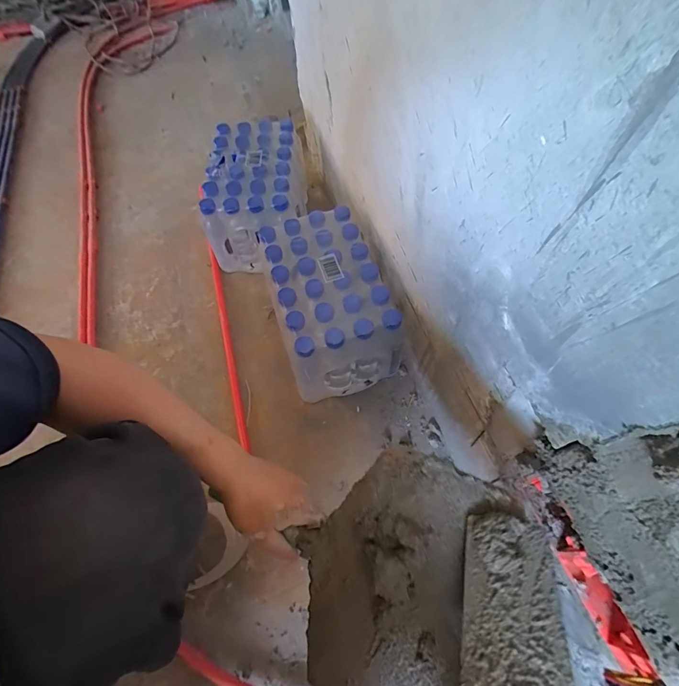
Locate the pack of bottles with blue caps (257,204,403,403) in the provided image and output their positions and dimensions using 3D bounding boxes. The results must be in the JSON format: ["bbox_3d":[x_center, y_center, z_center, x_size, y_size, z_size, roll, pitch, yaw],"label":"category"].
[{"bbox_3d":[-0.018,-0.076,0.748,0.201,0.184,0.308,-16,61,-5],"label":"pack of bottles with blue caps"}]

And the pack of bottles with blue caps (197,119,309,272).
[{"bbox_3d":[-0.194,-0.342,0.916,0.216,0.208,0.297,-2,61,3],"label":"pack of bottles with blue caps"}]

